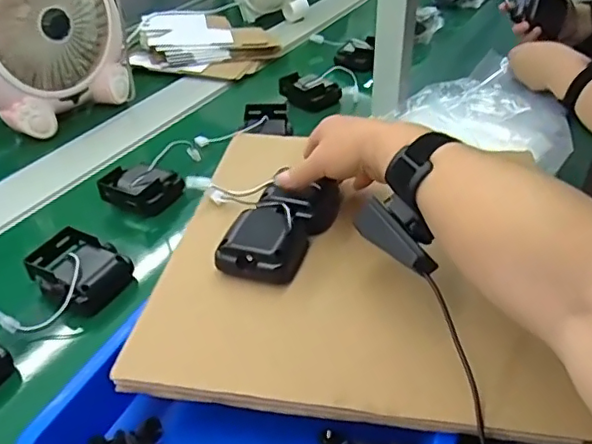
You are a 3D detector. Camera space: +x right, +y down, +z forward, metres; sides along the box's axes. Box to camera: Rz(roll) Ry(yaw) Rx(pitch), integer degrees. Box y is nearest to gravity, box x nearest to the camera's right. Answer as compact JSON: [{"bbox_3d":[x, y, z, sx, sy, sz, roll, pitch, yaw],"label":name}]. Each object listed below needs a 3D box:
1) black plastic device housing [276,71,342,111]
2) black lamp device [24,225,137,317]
[{"bbox_3d":[0.023,-0.202,0.874,0.067,0.034,0.077,-30,45,-31],"label":"black plastic device housing"},{"bbox_3d":[-0.217,0.052,0.565,0.088,0.045,0.077,19,42,25],"label":"black lamp device"}]

